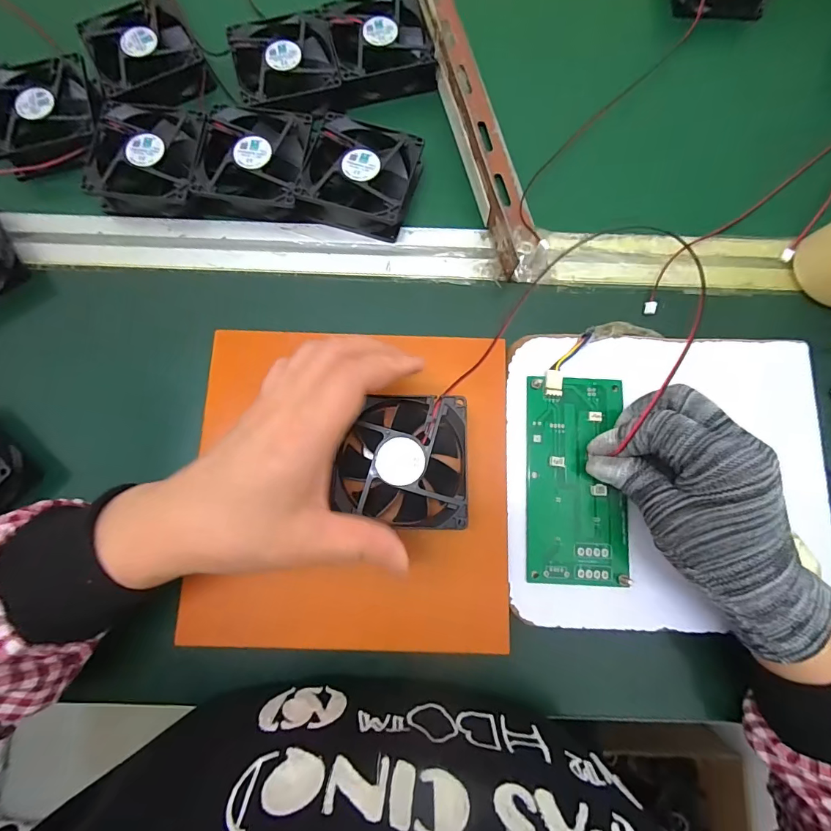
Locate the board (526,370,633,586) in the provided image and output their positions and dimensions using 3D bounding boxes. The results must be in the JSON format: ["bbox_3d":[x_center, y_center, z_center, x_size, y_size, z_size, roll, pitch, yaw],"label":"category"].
[{"bbox_3d":[0.106,0.040,0.275,0.064,0.007,0.133,1,81,0],"label":"board"}]

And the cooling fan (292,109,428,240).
[{"bbox_3d":[-0.041,-0.186,0.324,0.079,0.026,0.083,13,78,2],"label":"cooling fan"}]

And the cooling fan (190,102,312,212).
[{"bbox_3d":[-0.123,-0.197,0.325,0.080,0.026,0.082,4,78,0],"label":"cooling fan"}]

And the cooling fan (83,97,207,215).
[{"bbox_3d":[-0.204,-0.202,0.327,0.081,0.024,0.088,4,78,0],"label":"cooling fan"}]

